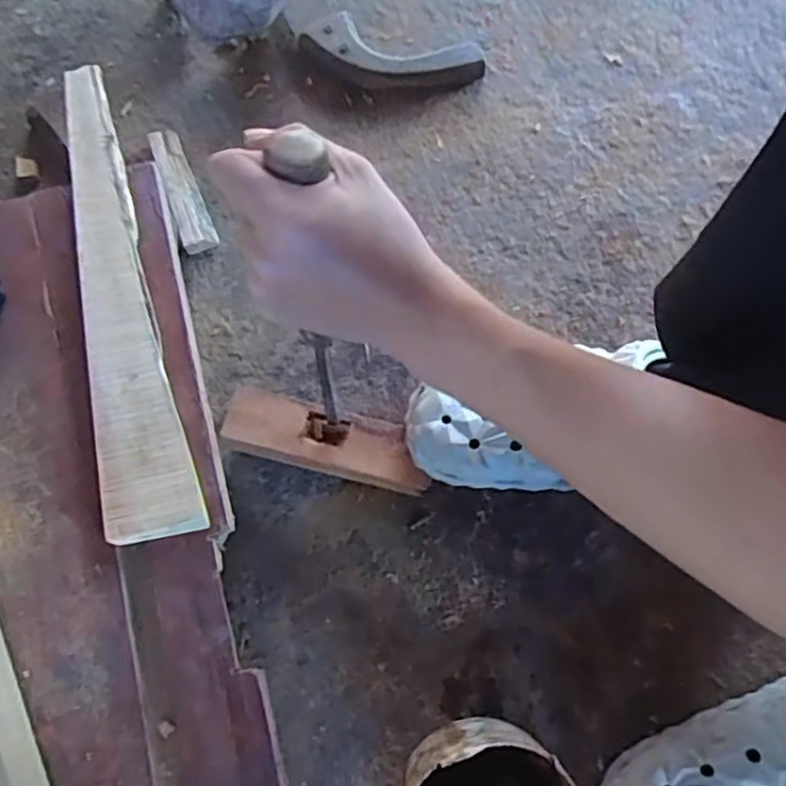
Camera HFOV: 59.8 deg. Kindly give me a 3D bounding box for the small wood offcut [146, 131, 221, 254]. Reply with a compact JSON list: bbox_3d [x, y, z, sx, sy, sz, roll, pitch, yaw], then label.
[{"bbox_3d":[-0.188,-0.182,0.611,0.028,0.024,0.118,-23,75,-5],"label":"small wood offcut"}]

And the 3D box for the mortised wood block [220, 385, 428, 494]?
[{"bbox_3d":[-0.050,0.038,0.533,0.158,0.045,0.052,15,73,7],"label":"mortised wood block"}]

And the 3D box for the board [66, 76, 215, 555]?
[{"bbox_3d":[-0.189,-0.078,0.477,0.055,0.012,0.356,-13,72,-2],"label":"board"}]

